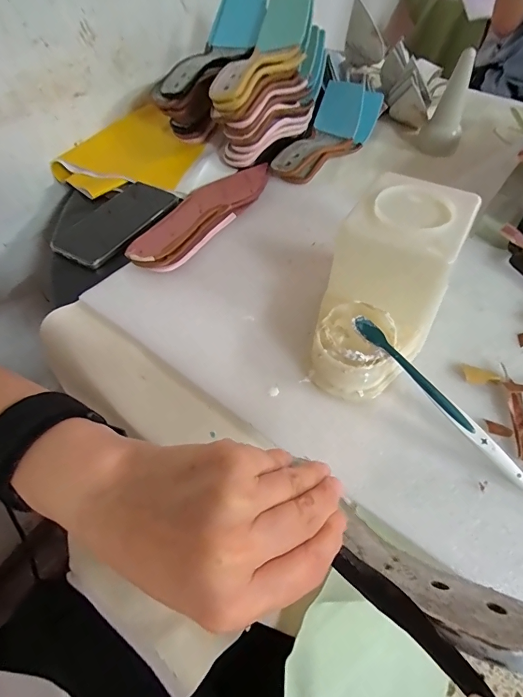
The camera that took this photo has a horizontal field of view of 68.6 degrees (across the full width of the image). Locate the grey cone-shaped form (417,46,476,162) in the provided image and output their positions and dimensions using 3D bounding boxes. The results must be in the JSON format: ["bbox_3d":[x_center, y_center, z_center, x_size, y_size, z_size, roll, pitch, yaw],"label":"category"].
[{"bbox_3d":[0.299,-0.384,0.611,0.069,0.128,0.054,19,55,14],"label":"grey cone-shaped form"}]

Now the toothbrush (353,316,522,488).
[{"bbox_3d":[0.145,0.042,0.314,0.014,0.012,0.185,-38,78,-25],"label":"toothbrush"}]

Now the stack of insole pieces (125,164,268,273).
[{"bbox_3d":[-0.074,-0.185,0.514,0.087,0.021,0.265,26,57,19],"label":"stack of insole pieces"}]

